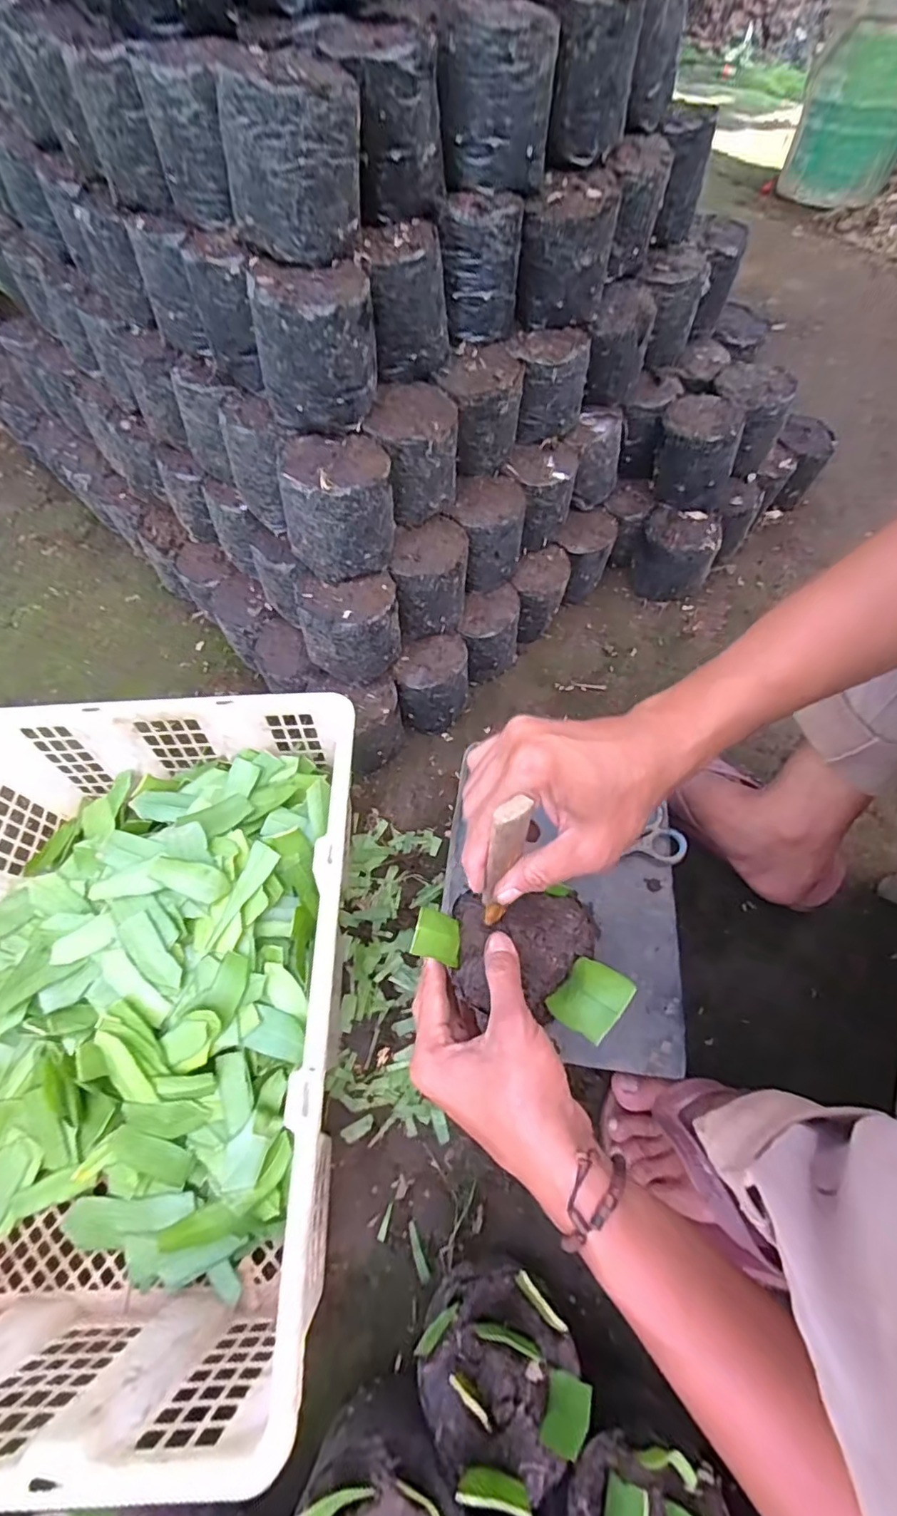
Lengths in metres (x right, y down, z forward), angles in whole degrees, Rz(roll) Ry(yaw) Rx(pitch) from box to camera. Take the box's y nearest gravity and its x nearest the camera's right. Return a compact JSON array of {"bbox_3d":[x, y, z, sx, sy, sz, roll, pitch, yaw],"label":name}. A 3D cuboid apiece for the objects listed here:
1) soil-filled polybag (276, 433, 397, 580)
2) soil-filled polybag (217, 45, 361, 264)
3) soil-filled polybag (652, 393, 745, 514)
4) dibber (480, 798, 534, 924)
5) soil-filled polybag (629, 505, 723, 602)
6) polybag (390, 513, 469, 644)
[{"bbox_3d":[-0.099,-0.227,0.518,0.093,0.101,0.083,0,61,-1],"label":"soil-filled polybag"},{"bbox_3d":[-0.114,-0.452,0.417,0.096,0.092,0.099,-5,62,-4],"label":"soil-filled polybag"},{"bbox_3d":[0.298,-0.371,0.689,0.088,0.097,0.089,6,61,2],"label":"soil-filled polybag"},{"bbox_3d":[0.030,0.061,0.310,0.016,0.111,0.019,13,47,8],"label":"dibber"},{"bbox_3d":[0.297,-0.265,0.745,0.100,0.101,0.079,17,62,10],"label":"soil-filled polybag"},{"bbox_3d":[-0.019,-0.189,0.599,0.083,0.101,0.071,-15,63,-9],"label":"polybag"}]

